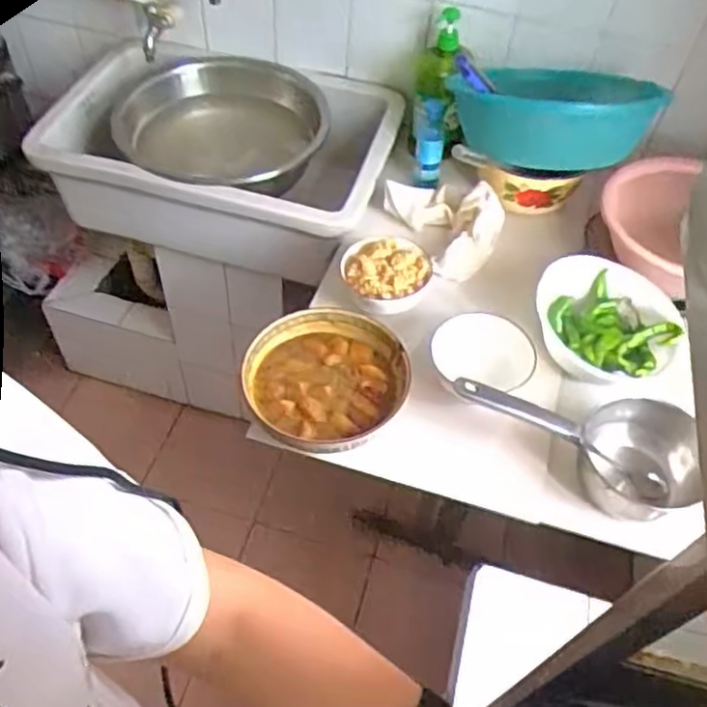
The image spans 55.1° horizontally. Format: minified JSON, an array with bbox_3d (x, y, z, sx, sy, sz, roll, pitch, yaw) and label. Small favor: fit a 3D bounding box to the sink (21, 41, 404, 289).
[{"bbox_3d":[-0.244,-0.377,1.272,0.599,0.225,0.416,13,52,5],"label":"sink"}]

